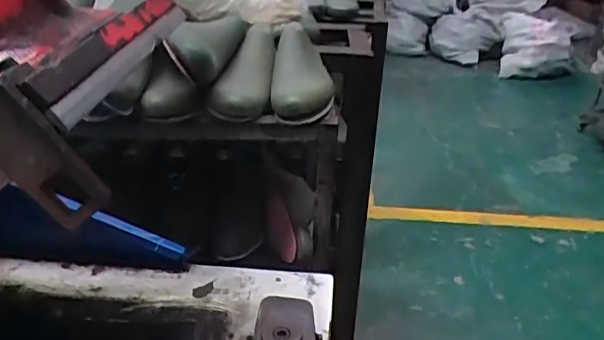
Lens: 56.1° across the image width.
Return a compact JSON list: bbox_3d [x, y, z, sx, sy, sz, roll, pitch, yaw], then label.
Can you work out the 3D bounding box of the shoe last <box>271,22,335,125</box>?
[{"bbox_3d":[0.002,-0.142,0.867,0.091,0.077,0.247,3,44,0],"label":"shoe last"}]

